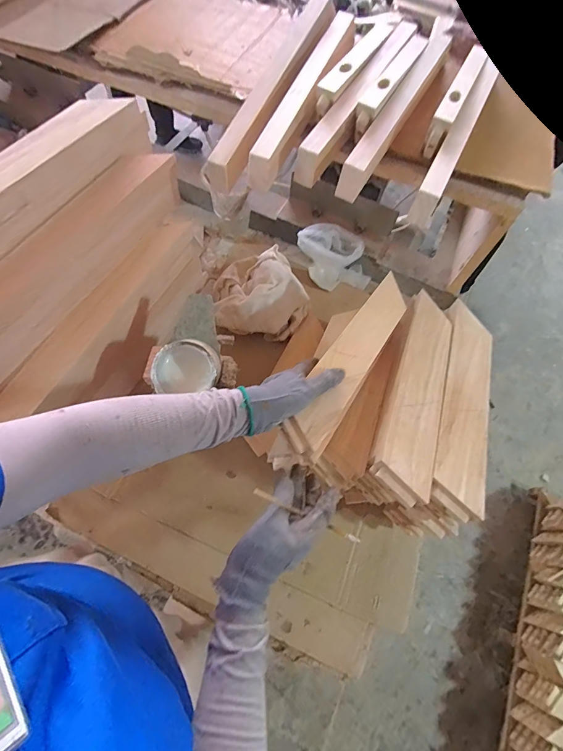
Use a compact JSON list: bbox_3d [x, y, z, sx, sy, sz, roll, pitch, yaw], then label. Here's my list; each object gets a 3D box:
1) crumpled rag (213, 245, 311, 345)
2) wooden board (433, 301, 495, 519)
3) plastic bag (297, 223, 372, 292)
[{"bbox_3d":[-0.049,-0.173,0.676,0.182,0.107,0.195,-7,67,-8],"label":"crumpled rag"},{"bbox_3d":[0.245,0.027,0.469,0.058,0.011,0.291,15,66,5],"label":"wooden board"},{"bbox_3d":[0.113,-0.249,0.754,0.147,0.106,0.109,-16,68,-12],"label":"plastic bag"}]

